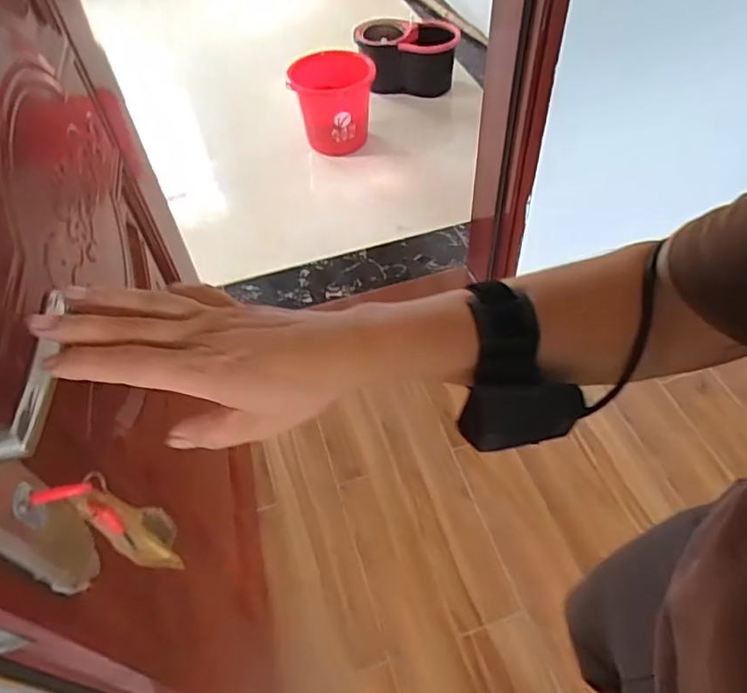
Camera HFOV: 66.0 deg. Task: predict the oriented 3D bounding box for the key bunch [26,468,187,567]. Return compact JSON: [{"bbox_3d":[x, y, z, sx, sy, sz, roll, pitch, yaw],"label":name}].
[{"bbox_3d":[-0.182,0.121,0.412,0.026,0.119,0.038,-12,44,27],"label":"key bunch"}]

